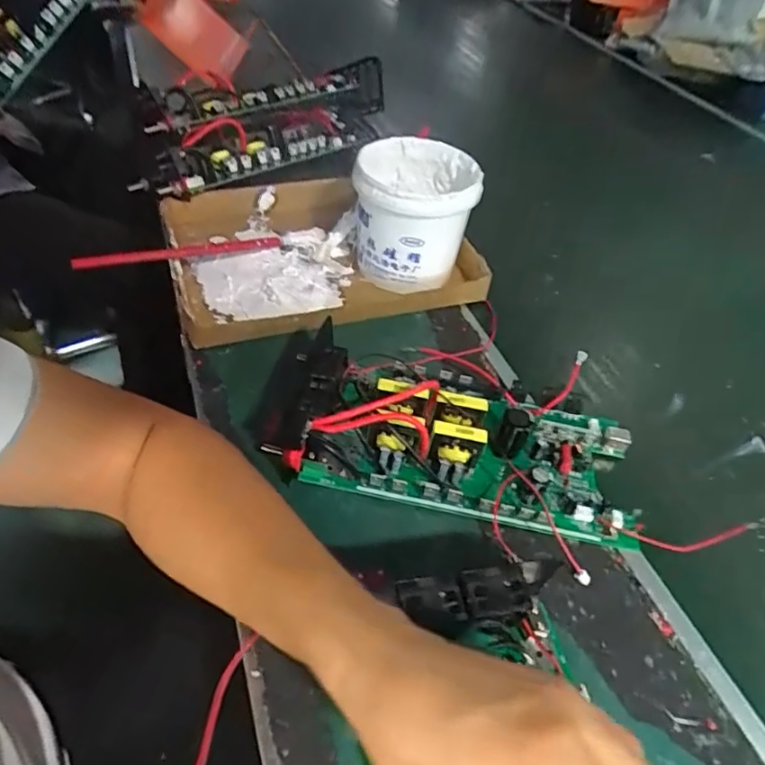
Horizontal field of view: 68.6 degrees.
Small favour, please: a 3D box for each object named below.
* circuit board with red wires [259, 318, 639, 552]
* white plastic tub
[{"bbox_3d":[0.060,0.038,0.446,0.287,0.060,0.152,11,46,4],"label":"circuit board with red wires"},{"bbox_3d":[0.032,-0.171,0.599,0.118,0.129,0.123,3,46,-4],"label":"white plastic tub"}]

